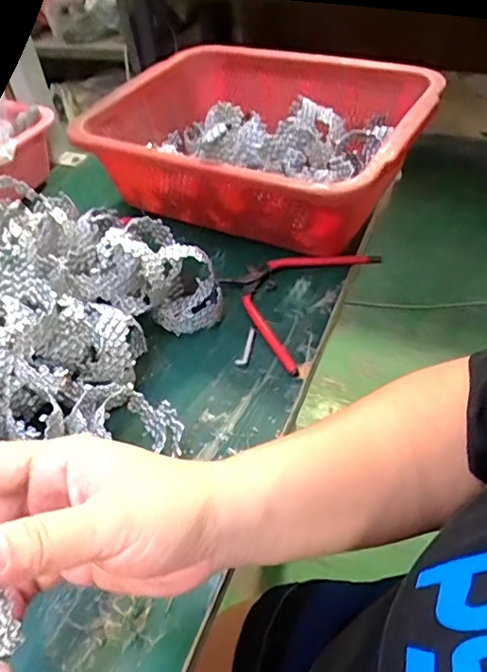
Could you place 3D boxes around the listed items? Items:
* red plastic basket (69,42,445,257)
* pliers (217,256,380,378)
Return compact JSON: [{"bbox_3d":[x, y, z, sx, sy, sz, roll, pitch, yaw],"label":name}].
[{"bbox_3d":[0.022,-0.203,0.581,0.324,0.121,0.256,18,51,24],"label":"red plastic basket"},{"bbox_3d":[0.069,-0.039,0.487,0.137,0.015,0.128,-24,47,-16],"label":"pliers"}]

